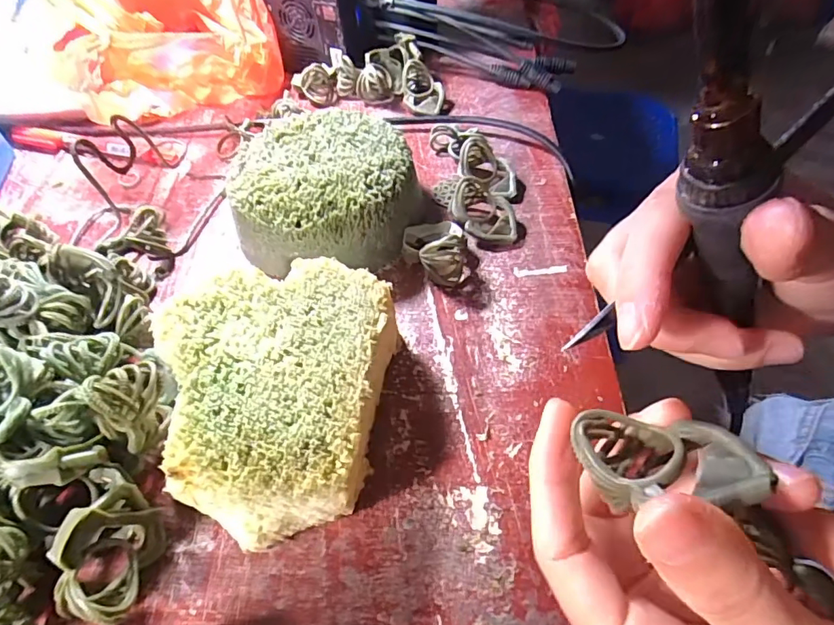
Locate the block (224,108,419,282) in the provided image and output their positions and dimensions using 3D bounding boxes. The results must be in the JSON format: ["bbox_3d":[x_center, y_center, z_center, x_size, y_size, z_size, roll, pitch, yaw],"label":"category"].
[{"bbox_3d":[-0.053,-0.069,0.280,0.099,0.045,0.095,-2,55,2],"label":"block"}]

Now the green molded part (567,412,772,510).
[{"bbox_3d":[0.060,0.035,0.122,0.035,0.025,0.026,5,55,7],"label":"green molded part"}]

